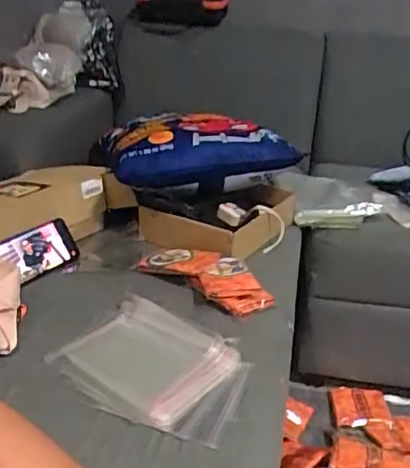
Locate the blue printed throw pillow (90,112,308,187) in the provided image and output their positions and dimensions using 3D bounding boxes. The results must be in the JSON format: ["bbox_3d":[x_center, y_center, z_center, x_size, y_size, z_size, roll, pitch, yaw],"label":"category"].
[{"bbox_3d":[-0.032,-0.188,1.158,0.388,0.099,0.286,-3,26,-12],"label":"blue printed throw pillow"}]

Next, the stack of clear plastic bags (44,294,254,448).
[{"bbox_3d":[-0.065,0.166,0.723,0.244,0.020,0.181,16,28,26],"label":"stack of clear plastic bags"}]

